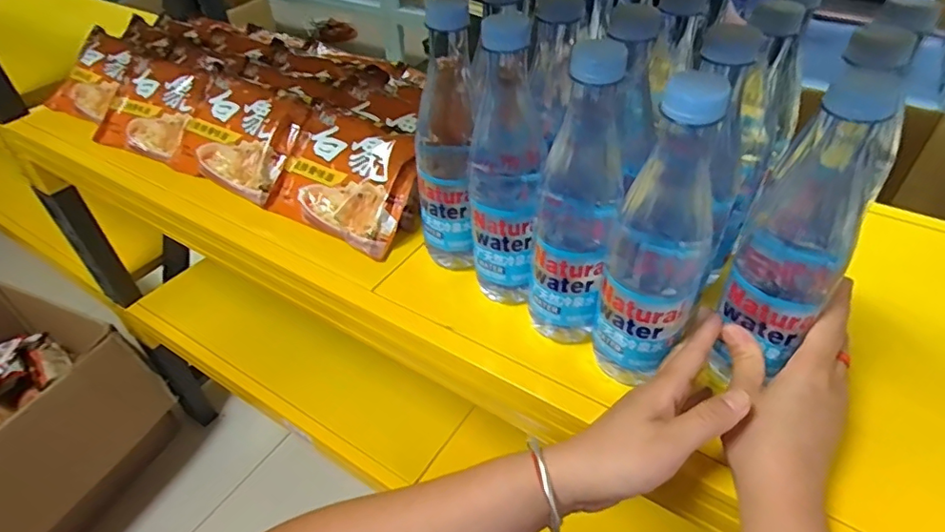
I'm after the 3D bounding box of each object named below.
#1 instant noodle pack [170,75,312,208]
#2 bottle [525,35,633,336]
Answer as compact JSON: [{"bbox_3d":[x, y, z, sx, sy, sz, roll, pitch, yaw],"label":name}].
[{"bbox_3d":[-0.271,-0.152,0.634,0.158,0.029,0.128,23,86,19],"label":"instant noodle pack"},{"bbox_3d":[0.074,-0.039,0.389,0.052,0.237,0.060,8,43,11],"label":"bottle"}]

